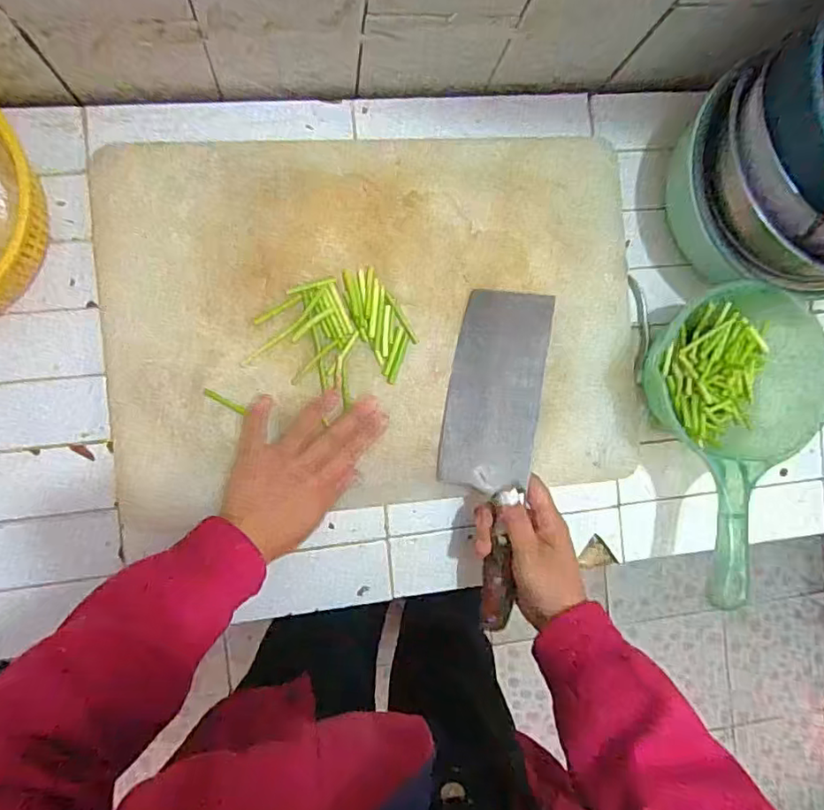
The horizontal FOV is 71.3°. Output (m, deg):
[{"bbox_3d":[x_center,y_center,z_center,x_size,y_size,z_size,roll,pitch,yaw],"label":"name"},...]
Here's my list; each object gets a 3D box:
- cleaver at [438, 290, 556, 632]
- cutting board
[{"bbox_3d":[0.070,0.047,0.523,0.092,0.029,0.295,3,89,20],"label":"cleaver"},{"bbox_3d":[-0.029,-0.076,0.539,0.490,0.022,0.340,-5,93,-8],"label":"cutting board"}]

